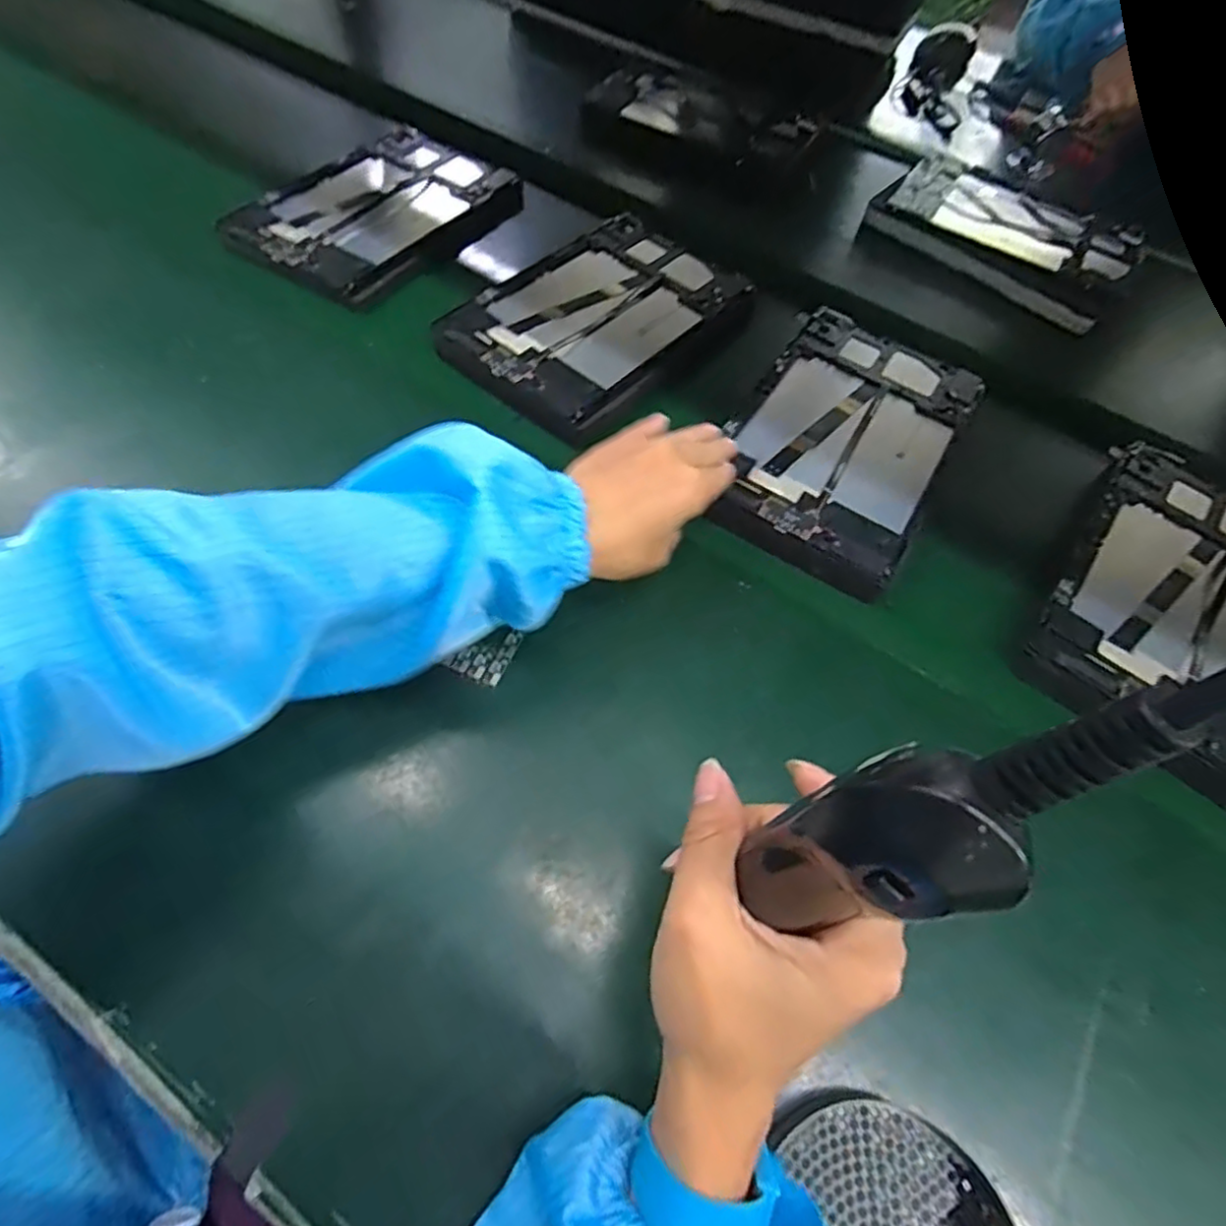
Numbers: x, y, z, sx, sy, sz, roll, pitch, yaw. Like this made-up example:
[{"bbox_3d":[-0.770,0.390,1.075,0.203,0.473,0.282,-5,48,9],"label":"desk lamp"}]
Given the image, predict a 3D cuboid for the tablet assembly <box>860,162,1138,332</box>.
[{"bbox_3d":[0.401,-0.387,0.668,0.234,0.032,0.162,40,64,17],"label":"tablet assembly"}]

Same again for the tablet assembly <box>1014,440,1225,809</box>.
[{"bbox_3d":[0.382,-0.002,0.439,0.151,0.024,0.250,35,63,15],"label":"tablet assembly"}]

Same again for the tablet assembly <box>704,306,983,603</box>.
[{"bbox_3d":[0.170,-0.131,0.484,0.143,0.019,0.240,30,62,13],"label":"tablet assembly"}]

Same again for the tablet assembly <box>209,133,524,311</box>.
[{"bbox_3d":[-0.217,-0.371,0.606,0.162,0.023,0.244,30,60,11],"label":"tablet assembly"}]

